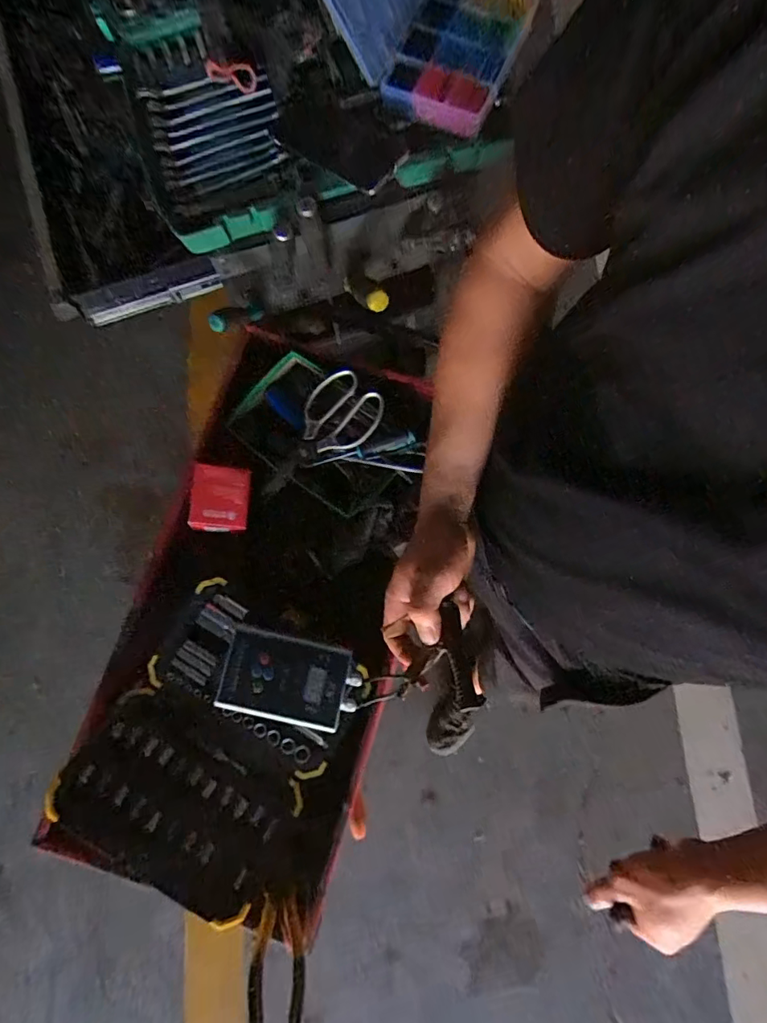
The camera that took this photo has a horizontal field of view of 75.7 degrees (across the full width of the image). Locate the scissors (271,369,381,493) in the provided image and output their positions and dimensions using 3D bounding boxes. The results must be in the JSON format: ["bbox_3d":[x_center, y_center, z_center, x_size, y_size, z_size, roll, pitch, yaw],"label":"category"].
[{"bbox_3d":[-0.082,-0.098,0.653,0.092,0.018,0.182,40,91,1],"label":"scissors"}]

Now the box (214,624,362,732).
[{"bbox_3d":[-0.111,0.197,0.581,0.154,0.032,0.093,12,81,4],"label":"box"}]

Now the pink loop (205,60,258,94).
[{"bbox_3d":[-0.191,-0.544,0.616,0.062,0.030,0.020,7,80,3],"label":"pink loop"}]

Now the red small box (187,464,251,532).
[{"bbox_3d":[-0.210,-0.018,0.642,0.071,0.034,0.079,1,80,2],"label":"red small box"}]

